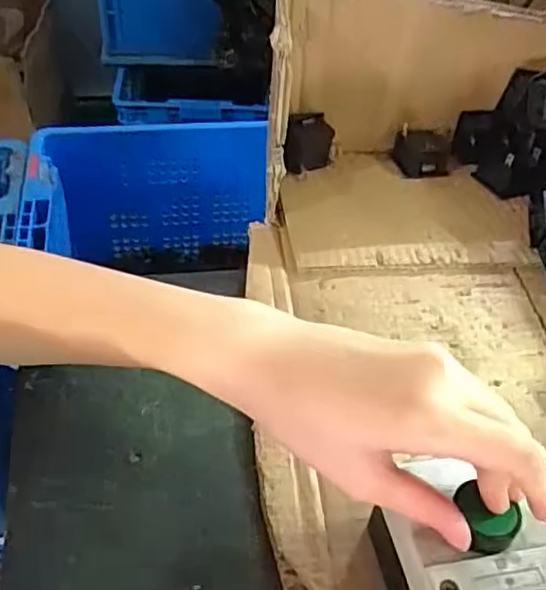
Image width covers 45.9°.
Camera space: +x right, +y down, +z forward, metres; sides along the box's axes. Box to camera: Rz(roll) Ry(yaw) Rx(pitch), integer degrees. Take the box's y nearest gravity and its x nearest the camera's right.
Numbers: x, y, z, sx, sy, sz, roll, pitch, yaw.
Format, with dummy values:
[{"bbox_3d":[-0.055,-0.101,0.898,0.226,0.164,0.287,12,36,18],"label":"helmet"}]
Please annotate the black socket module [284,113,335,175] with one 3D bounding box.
[{"bbox_3d":[0.028,-0.127,0.540,0.041,0.047,0.017,-5,22,-7],"label":"black socket module"}]

